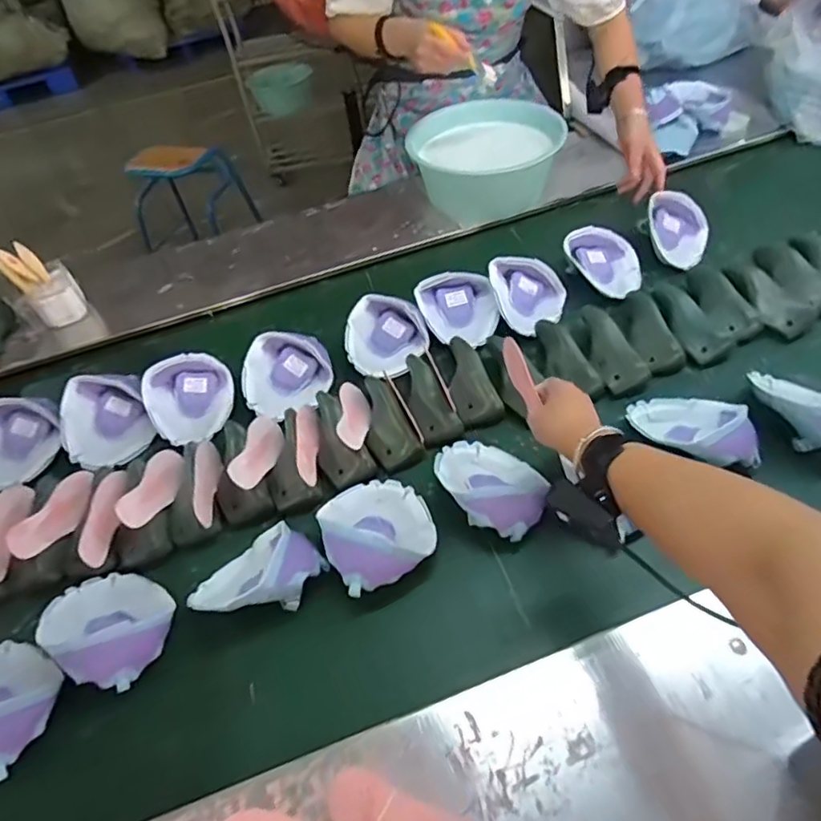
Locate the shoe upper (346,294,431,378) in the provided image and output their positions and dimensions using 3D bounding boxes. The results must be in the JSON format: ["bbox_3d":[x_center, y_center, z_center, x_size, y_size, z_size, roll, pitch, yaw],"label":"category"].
[{"bbox_3d":[-0.039,-0.116,0.922,0.136,0.066,0.137,-2,50,1],"label":"shoe upper"}]

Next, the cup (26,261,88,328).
[{"bbox_3d":[-0.666,-0.217,1.069,0.085,0.079,0.101,-29,55,-21],"label":"cup"}]

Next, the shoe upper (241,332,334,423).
[{"bbox_3d":[-0.196,-0.061,0.898,0.137,0.039,0.133,-12,83,-14],"label":"shoe upper"}]

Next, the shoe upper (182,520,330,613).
[{"bbox_3d":[-0.180,0.194,0.668,0.115,0.073,0.137,34,59,26],"label":"shoe upper"}]

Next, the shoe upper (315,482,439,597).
[{"bbox_3d":[-0.041,0.136,0.691,0.134,0.056,0.154,-16,51,-11],"label":"shoe upper"}]

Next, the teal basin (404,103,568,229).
[{"bbox_3d":[0.156,-0.513,1.173,0.288,0.154,0.259,-9,50,-5],"label":"teal basin"}]

